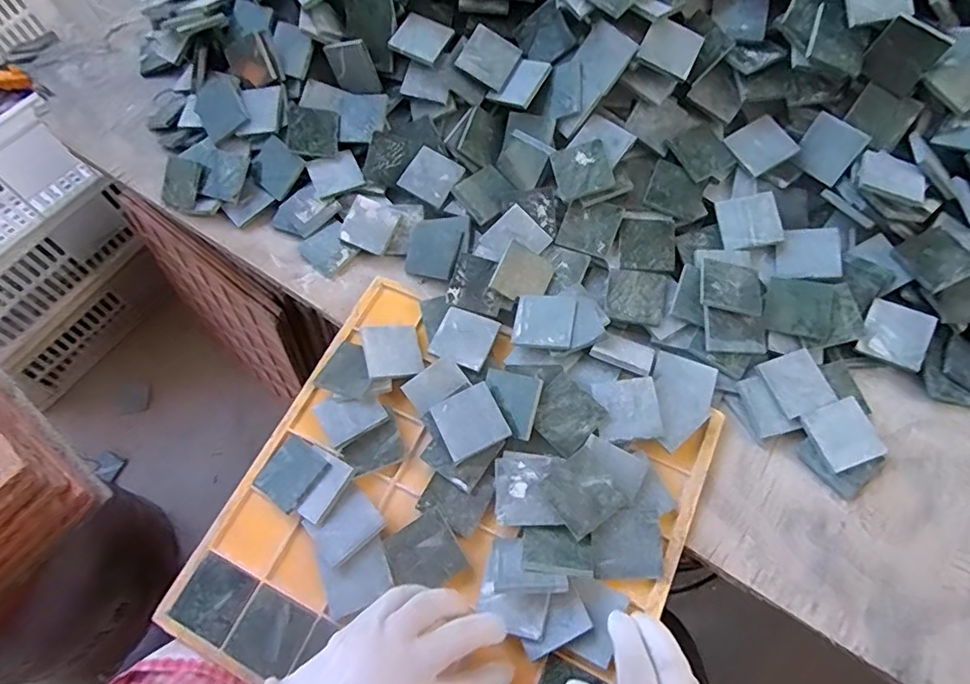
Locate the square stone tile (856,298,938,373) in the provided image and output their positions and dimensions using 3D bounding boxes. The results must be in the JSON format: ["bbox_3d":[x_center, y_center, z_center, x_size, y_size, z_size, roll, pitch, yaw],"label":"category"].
[{"bbox_3d":[0.350,-0.006,0.466,0.048,0.008,0.050,24,84,21],"label":"square stone tile"}]

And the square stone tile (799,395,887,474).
[{"bbox_3d":[0.287,0.073,0.437,0.050,0.006,0.050,-19,64,-8],"label":"square stone tile"}]

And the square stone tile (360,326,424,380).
[{"bbox_3d":[-0.081,0.008,0.482,0.049,0.004,0.053,-3,58,-17],"label":"square stone tile"}]

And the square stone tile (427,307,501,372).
[{"bbox_3d":[-0.019,-0.003,0.483,0.050,0.007,0.053,20,65,12],"label":"square stone tile"}]

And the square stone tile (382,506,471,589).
[{"bbox_3d":[-0.046,0.160,0.410,0.051,0.006,0.051,-31,65,-13],"label":"square stone tile"}]

